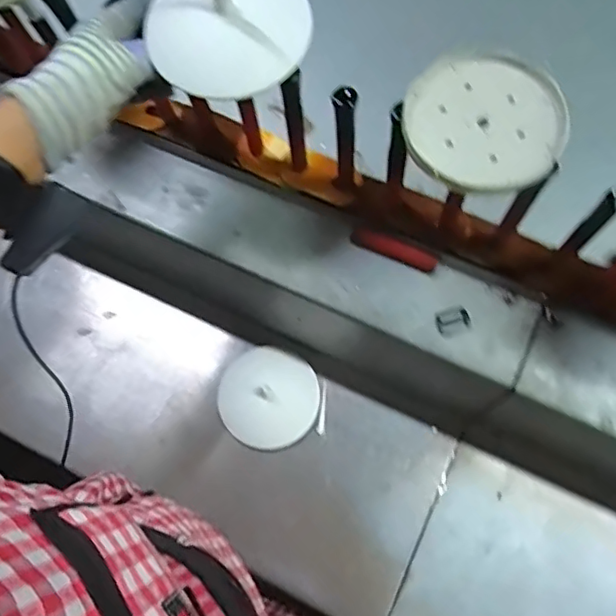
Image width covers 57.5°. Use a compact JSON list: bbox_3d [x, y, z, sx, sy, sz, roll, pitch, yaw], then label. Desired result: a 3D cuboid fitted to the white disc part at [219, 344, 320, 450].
[{"bbox_3d":[-0.048,0.113,0.697,0.119,0.029,0.118,1,81,-6],"label":"white disc part"}]

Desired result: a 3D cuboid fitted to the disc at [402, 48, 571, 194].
[{"bbox_3d":[0.124,-0.134,0.398,0.106,0.012,0.113,0,71,1],"label":"disc"}]

